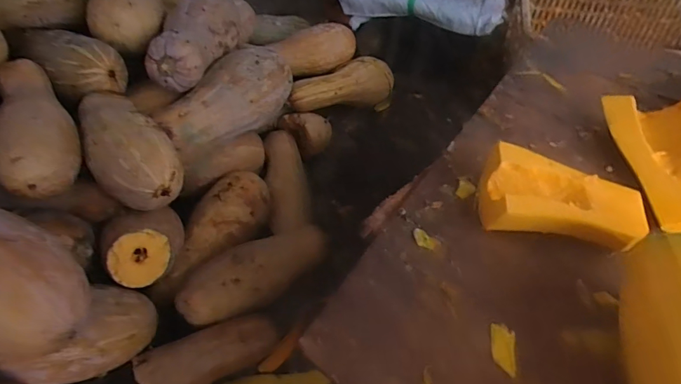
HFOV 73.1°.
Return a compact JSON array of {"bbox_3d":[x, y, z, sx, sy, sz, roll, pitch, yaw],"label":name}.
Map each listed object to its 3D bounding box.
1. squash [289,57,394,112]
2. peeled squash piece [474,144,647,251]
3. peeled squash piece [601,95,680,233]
[{"bbox_3d":[0.008,-0.253,1.131,0.314,0.125,0.097,-19,49,-37],"label":"squash"},{"bbox_3d":[0.240,0.018,0.507,0.164,0.055,0.108,14,51,13],"label":"peeled squash piece"},{"bbox_3d":[0.405,-0.044,0.557,0.101,0.064,0.202,-3,50,-2],"label":"peeled squash piece"}]

